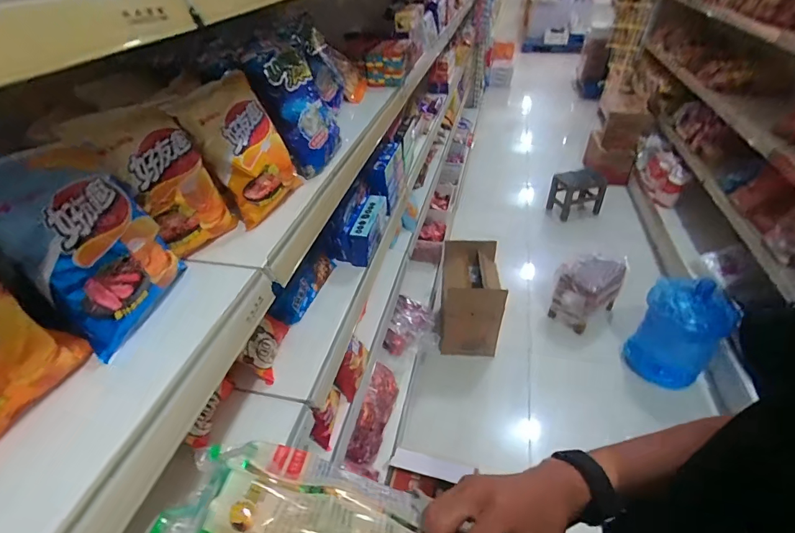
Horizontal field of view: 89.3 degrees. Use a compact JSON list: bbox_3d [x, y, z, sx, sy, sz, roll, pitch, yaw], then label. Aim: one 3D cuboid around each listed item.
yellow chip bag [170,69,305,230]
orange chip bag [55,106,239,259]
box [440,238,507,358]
[{"bbox_3d":[-0.239,-0.193,0.647,0.068,0.205,0.155,-5,38,38],"label":"yellow chip bag"},{"bbox_3d":[-0.327,-0.124,0.571,0.037,0.212,0.125,2,45,43],"label":"orange chip bag"},{"bbox_3d":[0.331,0.130,1.794,0.251,0.403,0.313,3,40,7],"label":"box"}]

